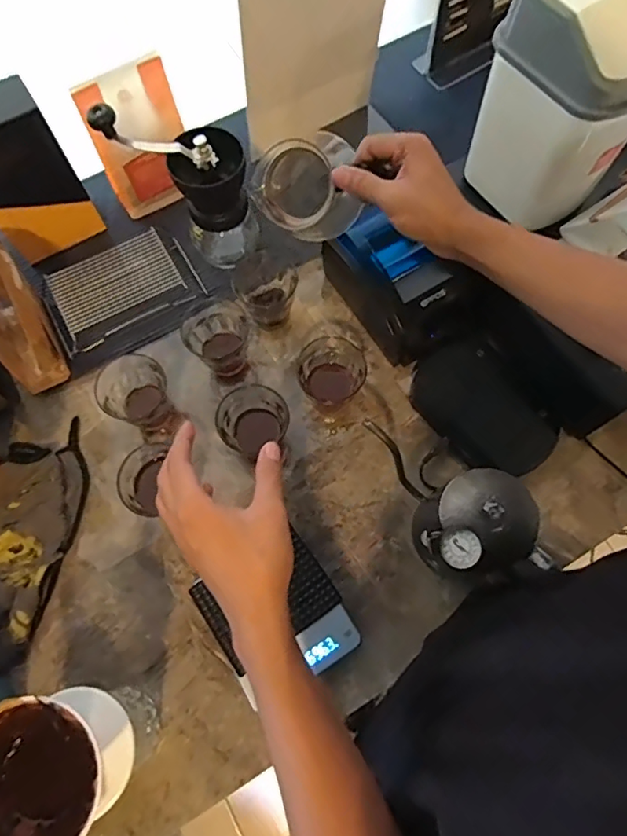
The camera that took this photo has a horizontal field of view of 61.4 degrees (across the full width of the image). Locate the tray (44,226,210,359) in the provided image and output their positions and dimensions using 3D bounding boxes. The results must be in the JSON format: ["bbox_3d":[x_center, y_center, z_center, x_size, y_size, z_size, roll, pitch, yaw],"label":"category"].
[{"bbox_3d":[-0.253,-0.167,0.700,0.197,0.051,0.106,-30,73,-10],"label":"tray"}]

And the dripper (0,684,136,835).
[{"bbox_3d":[-0.211,0.280,0.419,0.107,0.102,0.112,0,70,1],"label":"dripper"}]

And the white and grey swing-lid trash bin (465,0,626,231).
[{"bbox_3d":[0.257,-0.318,0.537,0.129,0.212,0.136,-40,75,-12],"label":"white and grey swing-lid trash bin"}]

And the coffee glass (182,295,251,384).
[{"bbox_3d":[-0.115,-0.097,0.671,0.071,0.067,0.082,-40,75,-12],"label":"coffee glass"}]

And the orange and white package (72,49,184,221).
[{"bbox_3d":[-0.225,-0.359,0.698,0.118,0.180,0.046,-29,73,-9],"label":"orange and white package"}]

